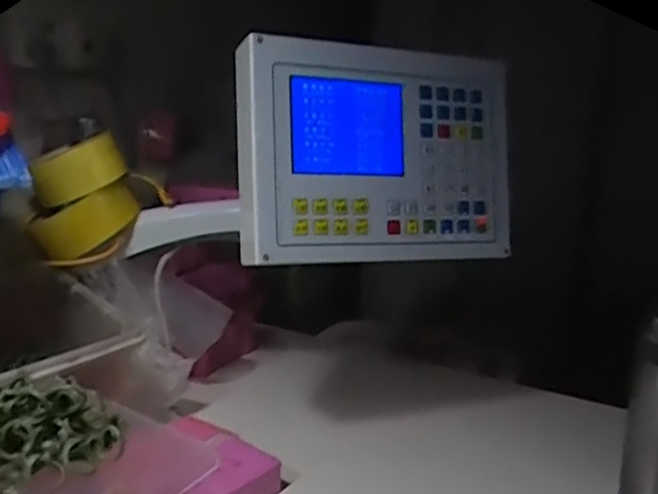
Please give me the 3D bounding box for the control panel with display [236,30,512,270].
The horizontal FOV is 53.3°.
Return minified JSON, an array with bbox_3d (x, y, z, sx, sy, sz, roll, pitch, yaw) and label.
[{"bbox_3d":[0.044,-0.086,0.576,0.245,0.198,0.054,-1,0,-20],"label":"control panel with display"}]

